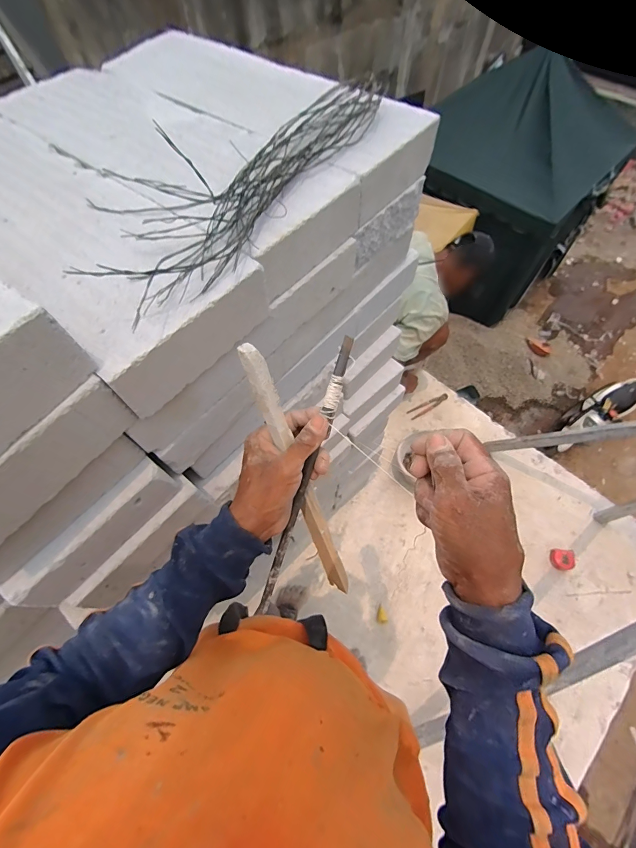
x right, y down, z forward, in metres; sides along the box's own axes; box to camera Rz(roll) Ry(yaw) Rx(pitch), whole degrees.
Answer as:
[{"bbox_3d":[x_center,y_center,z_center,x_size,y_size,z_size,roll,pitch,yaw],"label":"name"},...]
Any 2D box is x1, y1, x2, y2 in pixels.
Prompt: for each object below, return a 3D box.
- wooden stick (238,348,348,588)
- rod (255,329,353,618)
[{"bbox_3d":[-0.014,0.077,0.390,0.021,0.350,0.014,-25,33,-11],"label":"wooden stick"},{"bbox_3d":[-0.016,0.065,0.367,0.016,0.010,0.310,22,102,12],"label":"rod"}]

